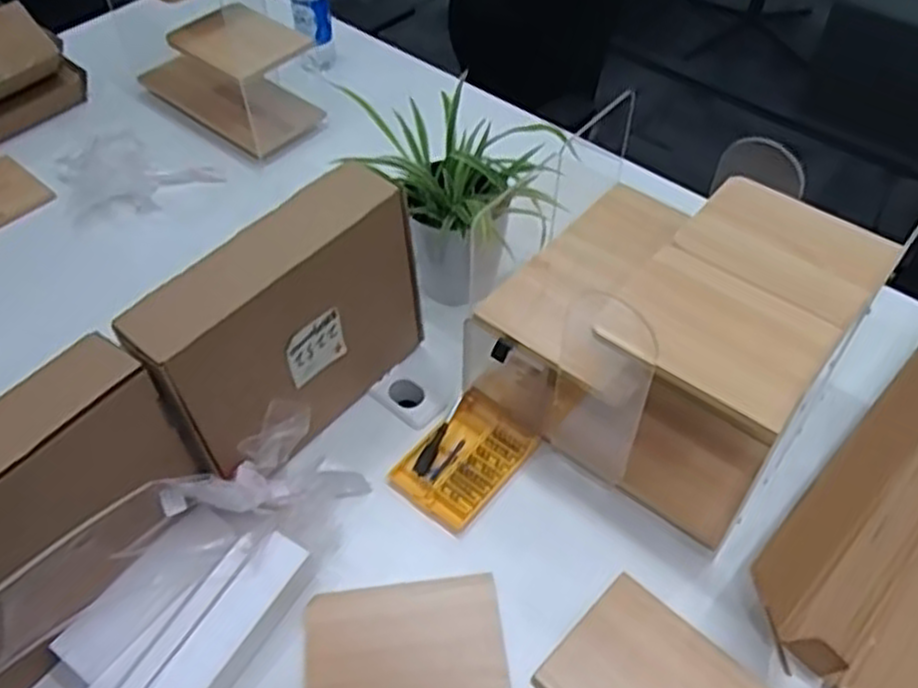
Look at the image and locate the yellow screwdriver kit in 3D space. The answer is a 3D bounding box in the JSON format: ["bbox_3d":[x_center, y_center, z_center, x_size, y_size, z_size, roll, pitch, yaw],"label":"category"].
[{"bbox_3d":[0.007,0.138,0.953,0.115,0.023,0.156,35,58,26],"label":"yellow screwdriver kit"}]

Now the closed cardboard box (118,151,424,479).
[{"bbox_3d":[-0.185,-0.011,0.904,0.087,0.299,0.330,36,59,27],"label":"closed cardboard box"}]

